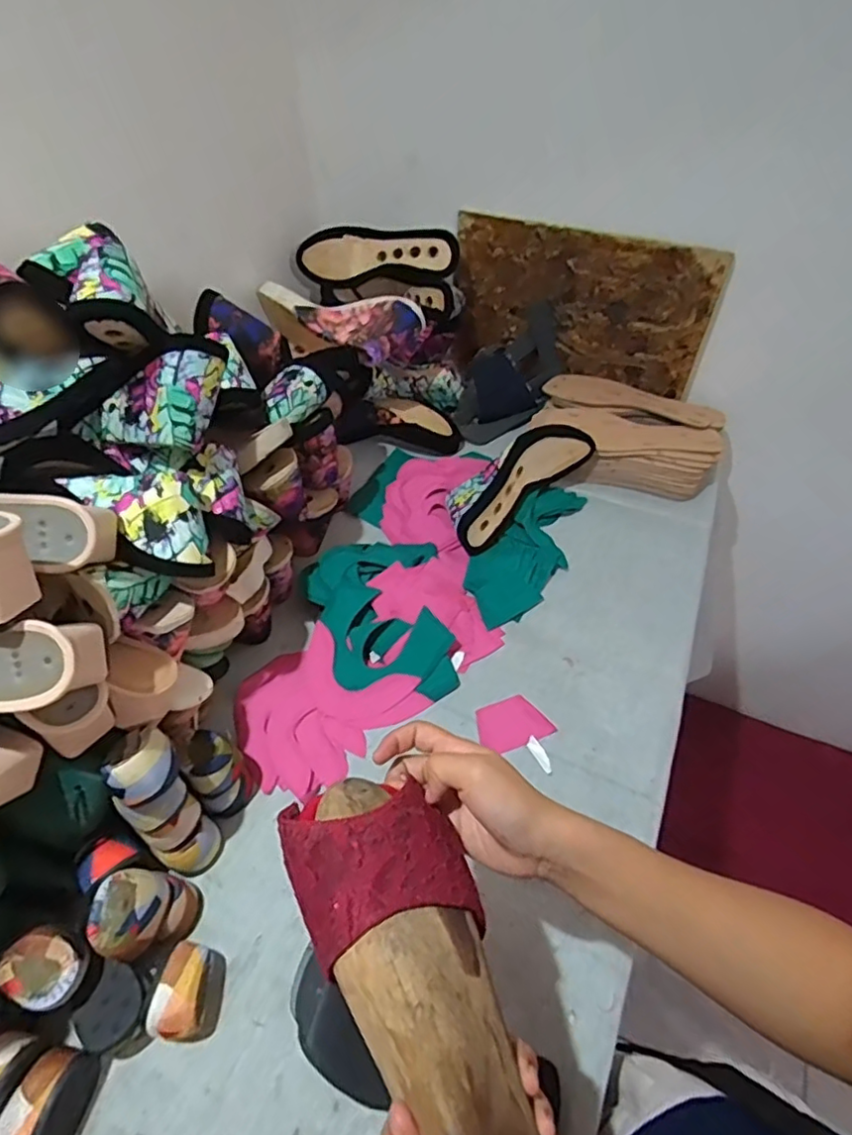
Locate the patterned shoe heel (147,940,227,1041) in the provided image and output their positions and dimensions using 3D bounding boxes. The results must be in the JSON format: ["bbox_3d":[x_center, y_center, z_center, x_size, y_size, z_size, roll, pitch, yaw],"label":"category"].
[{"bbox_3d":[-0.186,0.334,0.479,0.041,0.049,0.064,7,51,6],"label":"patterned shoe heel"}]

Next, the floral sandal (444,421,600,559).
[{"bbox_3d":[0.114,-0.117,0.798,0.214,0.084,0.079,-34,57,-24],"label":"floral sandal"}]

